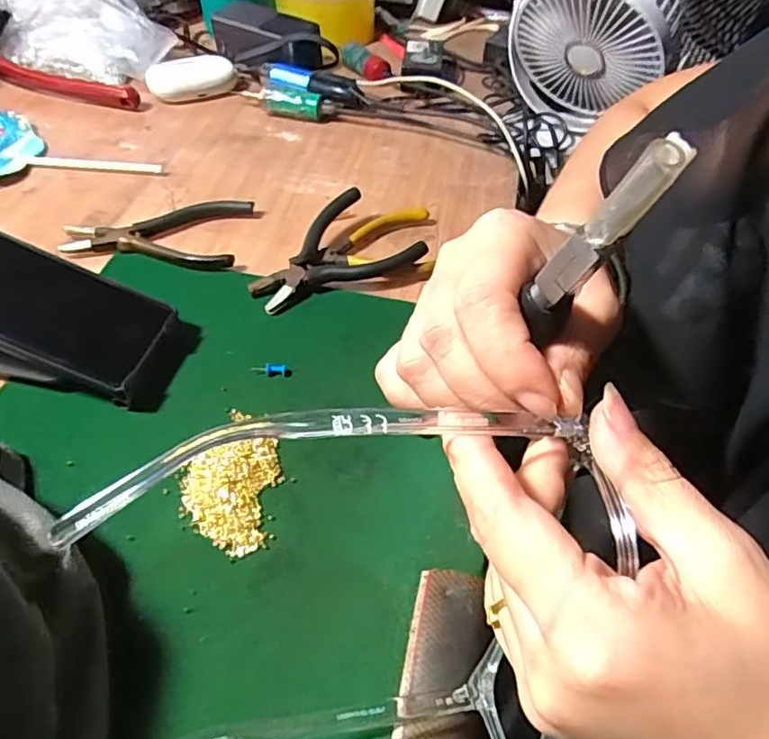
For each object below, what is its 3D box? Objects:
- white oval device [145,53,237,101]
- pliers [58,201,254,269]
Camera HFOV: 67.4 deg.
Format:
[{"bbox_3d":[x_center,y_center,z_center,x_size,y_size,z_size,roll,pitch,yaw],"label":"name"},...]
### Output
[{"bbox_3d":[-0.205,-0.312,0.619,0.094,0.034,0.042,-26,56,-22],"label":"white oval device"},{"bbox_3d":[-0.183,-0.114,0.468,0.133,0.020,0.081,3,49,0],"label":"pliers"}]

